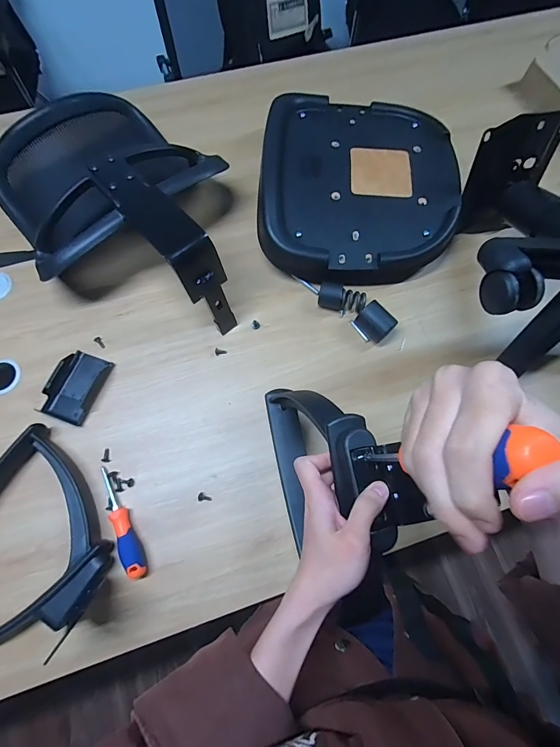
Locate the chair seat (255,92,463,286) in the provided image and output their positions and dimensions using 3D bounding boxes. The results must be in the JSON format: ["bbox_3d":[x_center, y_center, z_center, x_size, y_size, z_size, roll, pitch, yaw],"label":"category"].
[{"bbox_3d":[0.159,-0.403,0.755,0.396,0.103,0.448,3,71,0],"label":"chair seat"}]

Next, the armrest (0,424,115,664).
[{"bbox_3d":[-0.404,0.277,0.535,0.274,0.053,0.278,0,71,-1],"label":"armrest"}]

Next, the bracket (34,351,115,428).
[{"bbox_3d":[-0.369,0.022,0.639,0.078,0.034,0.126,19,72,5],"label":"bracket"}]

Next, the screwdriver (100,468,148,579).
[{"bbox_3d":[-0.256,0.235,0.568,0.028,0.032,0.181,-22,73,-8],"label":"screwdriver"}]

